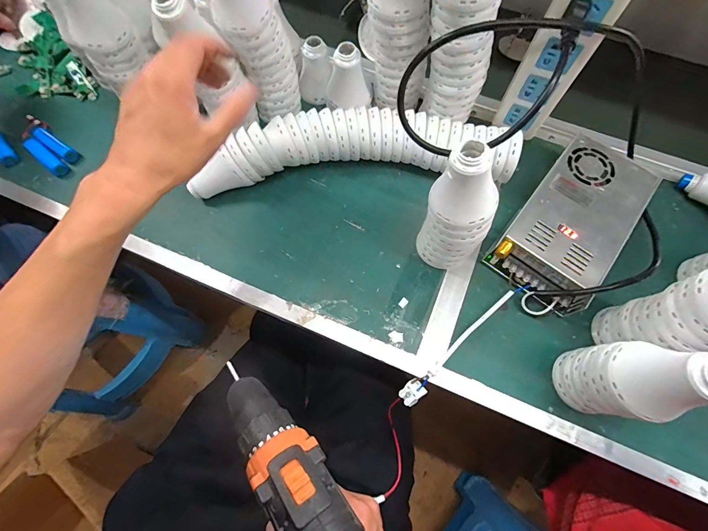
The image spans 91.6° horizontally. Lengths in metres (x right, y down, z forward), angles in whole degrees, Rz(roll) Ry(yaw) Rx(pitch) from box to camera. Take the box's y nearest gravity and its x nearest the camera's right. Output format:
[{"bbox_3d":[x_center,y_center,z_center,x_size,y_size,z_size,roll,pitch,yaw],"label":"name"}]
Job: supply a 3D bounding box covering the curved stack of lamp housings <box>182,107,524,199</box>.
[{"bbox_3d":[-0.002,-0.148,0.447,0.403,0.068,0.091,-1,70,-1],"label":"curved stack of lamp housings"}]

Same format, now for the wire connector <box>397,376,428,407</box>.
[{"bbox_3d":[0.067,0.145,0.392,0.030,0.014,0.022,-47,60,13],"label":"wire connector"}]

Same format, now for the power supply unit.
[{"bbox_3d":[0.271,-0.054,0.426,0.122,0.050,0.217,36,74,11],"label":"power supply unit"}]

